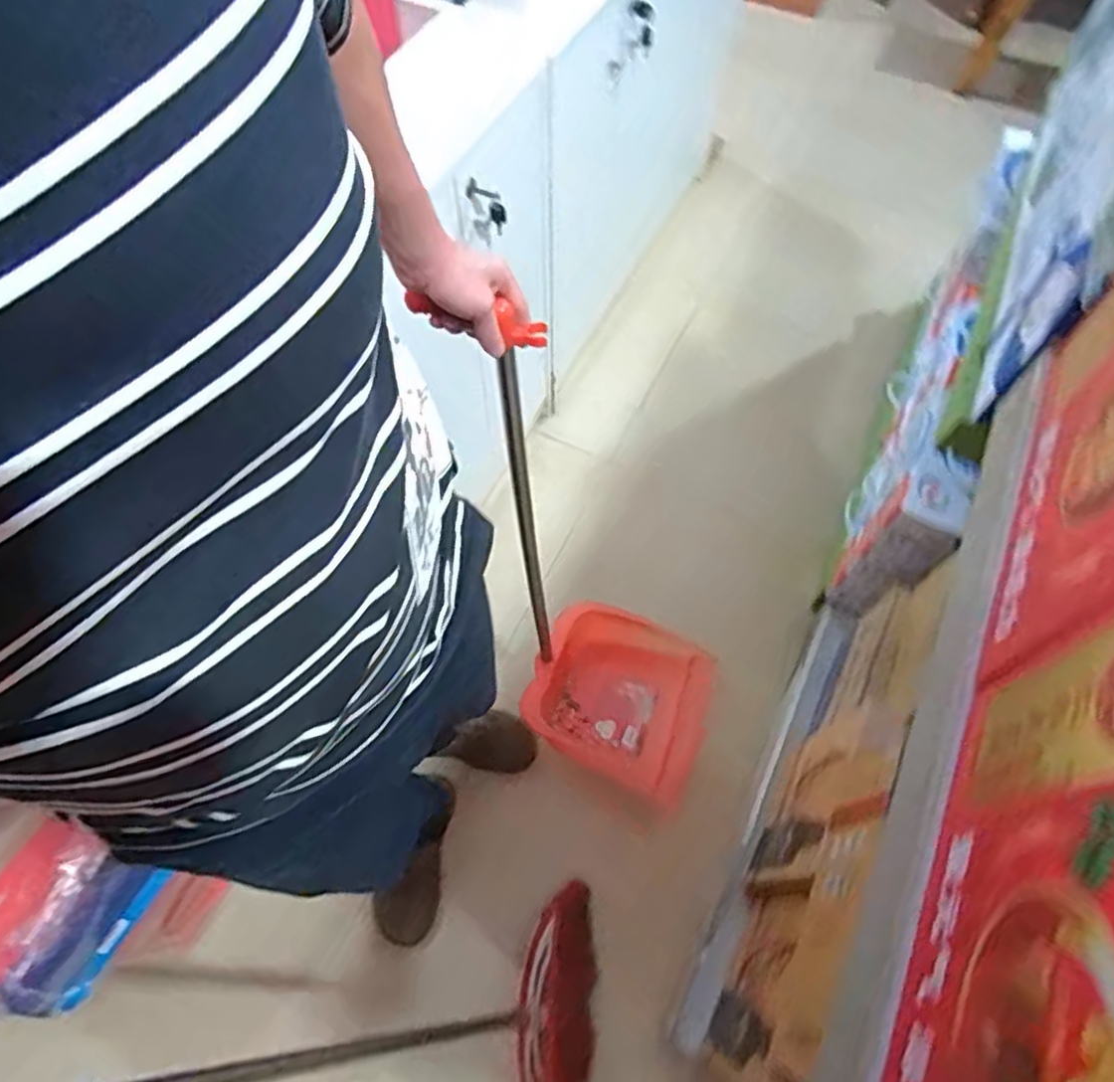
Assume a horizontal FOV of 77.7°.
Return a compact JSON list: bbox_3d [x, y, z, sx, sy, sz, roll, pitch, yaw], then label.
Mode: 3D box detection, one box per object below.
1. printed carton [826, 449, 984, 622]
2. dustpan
[{"bbox_3d":[0.594,0.005,1.196,0.098,0.314,0.179,30,65,15],"label":"printed carton"},{"bbox_3d":[0.012,0.046,0.948,0.216,0.777,0.277,26,63,35],"label":"dustpan"}]

